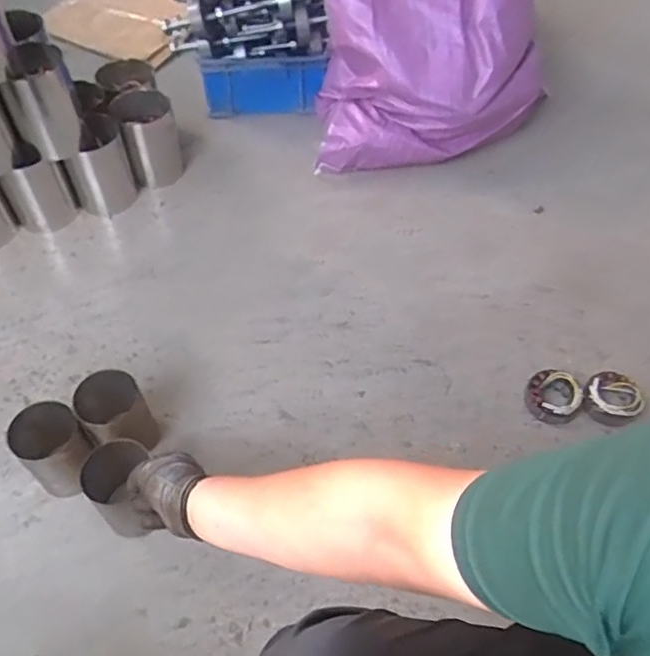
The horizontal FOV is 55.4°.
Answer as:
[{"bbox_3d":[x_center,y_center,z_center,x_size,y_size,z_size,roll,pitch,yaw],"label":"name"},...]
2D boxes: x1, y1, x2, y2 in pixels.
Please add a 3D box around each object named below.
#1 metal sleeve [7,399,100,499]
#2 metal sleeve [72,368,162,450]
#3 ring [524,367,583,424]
[{"bbox_3d":[-0.385,0.178,0.892,0.087,0.132,0.092,38,62,22],"label":"metal sleeve"},{"bbox_3d":[-0.307,0.133,0.922,0.086,0.138,0.089,37,61,22],"label":"metal sleeve"},{"bbox_3d":[0.368,0.110,1.001,0.085,0.044,0.086,1,55,-1],"label":"ring"}]

